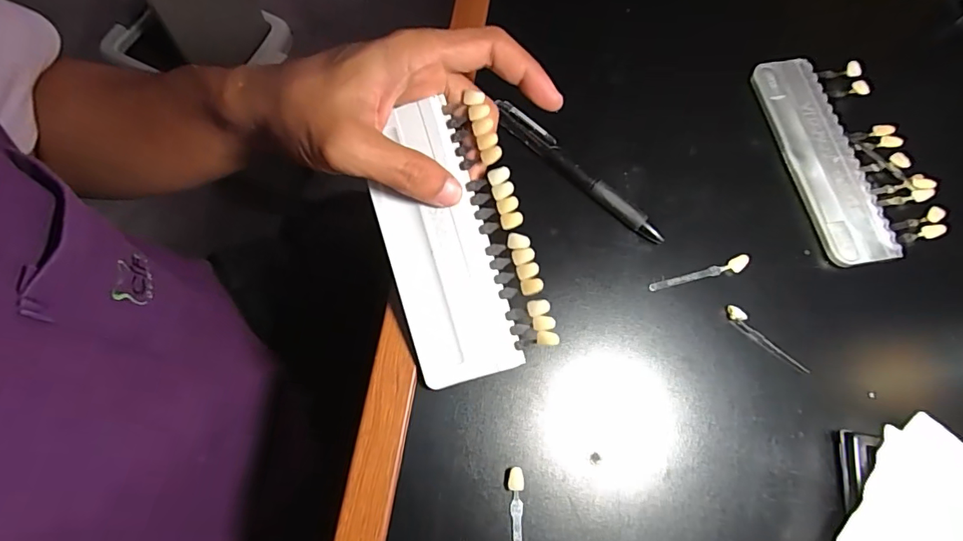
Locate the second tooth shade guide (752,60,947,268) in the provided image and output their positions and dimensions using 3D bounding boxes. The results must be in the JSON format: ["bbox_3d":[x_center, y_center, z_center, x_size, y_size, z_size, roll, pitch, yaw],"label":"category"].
[{"bbox_3d":[0.237,-0.077,0.312,0.077,0.011,0.145,-11,73,-6],"label":"second tooth shade guide"}]

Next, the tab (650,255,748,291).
[{"bbox_3d":[0.129,0.003,0.283,0.061,0.006,0.007,-14,73,-7],"label":"tab"}]

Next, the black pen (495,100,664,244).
[{"bbox_3d":[0.059,-0.062,0.299,0.130,0.016,0.014,42,75,10],"label":"black pen"}]

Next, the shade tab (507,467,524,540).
[{"bbox_3d":[0.017,0.130,0.233,0.008,0.005,0.061,2,72,-2],"label":"shade tab"}]

